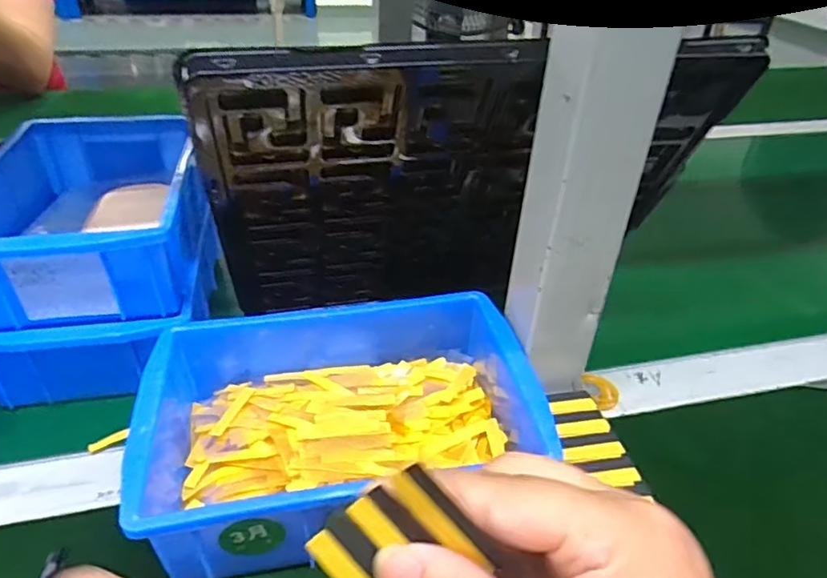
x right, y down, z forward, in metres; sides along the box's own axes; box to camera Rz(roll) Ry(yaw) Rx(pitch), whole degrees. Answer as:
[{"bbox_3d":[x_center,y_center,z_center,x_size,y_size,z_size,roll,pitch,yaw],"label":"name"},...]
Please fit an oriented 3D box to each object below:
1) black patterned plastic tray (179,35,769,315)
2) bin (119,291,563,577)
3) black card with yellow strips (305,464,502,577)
[{"bbox_3d":[0.028,-0.055,0.360,0.285,0.225,0.015,-5,61,-14],"label":"black patterned plastic tray"},{"bbox_3d":[-0.039,0.075,0.321,0.202,0.069,0.137,-8,36,-14],"label":"bin"},{"bbox_3d":[-0.004,0.077,0.169,0.038,0.045,0.005,49,13,4],"label":"black card with yellow strips"}]

